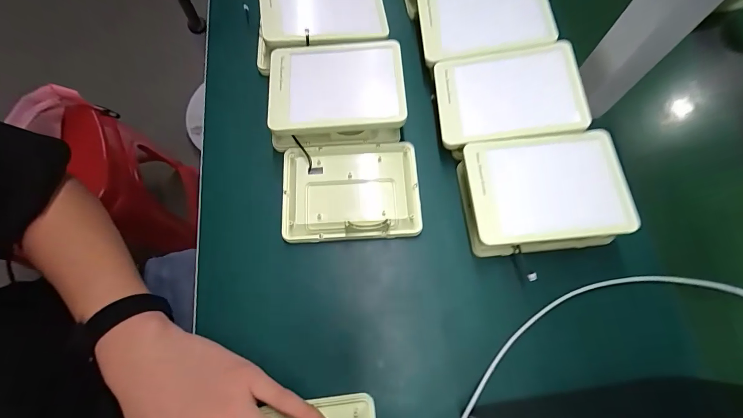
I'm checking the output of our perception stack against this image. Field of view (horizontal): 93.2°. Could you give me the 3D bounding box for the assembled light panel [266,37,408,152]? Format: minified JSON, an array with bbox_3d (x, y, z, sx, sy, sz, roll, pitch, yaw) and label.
[{"bbox_3d":[-0.035,-0.120,0.363,0.137,0.037,0.098,-3,71,-2],"label":"assembled light panel"}]

